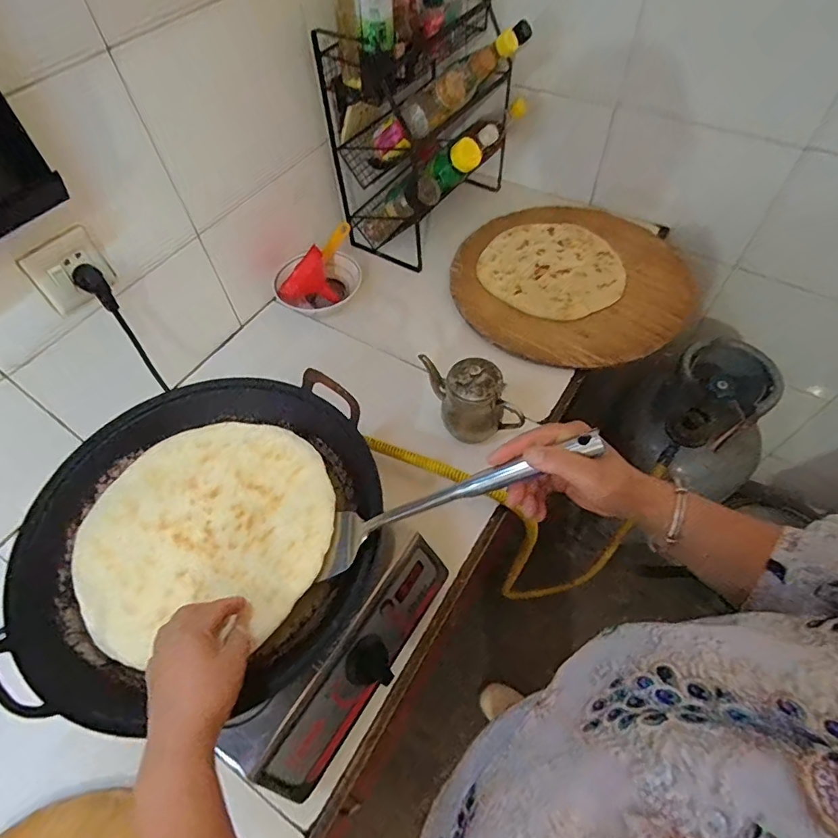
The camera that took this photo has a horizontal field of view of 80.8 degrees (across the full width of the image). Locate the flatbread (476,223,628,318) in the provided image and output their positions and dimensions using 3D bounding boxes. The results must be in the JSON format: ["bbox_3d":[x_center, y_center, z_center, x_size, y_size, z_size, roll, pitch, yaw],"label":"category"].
[{"bbox_3d":[0.261,-0.299,0.963,0.270,0.011,0.248,-3,57,4],"label":"flatbread"}]

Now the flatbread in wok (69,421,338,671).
[{"bbox_3d":[-0.236,0.112,0.543,0.280,0.029,0.254,-5,56,-1],"label":"flatbread in wok"}]

